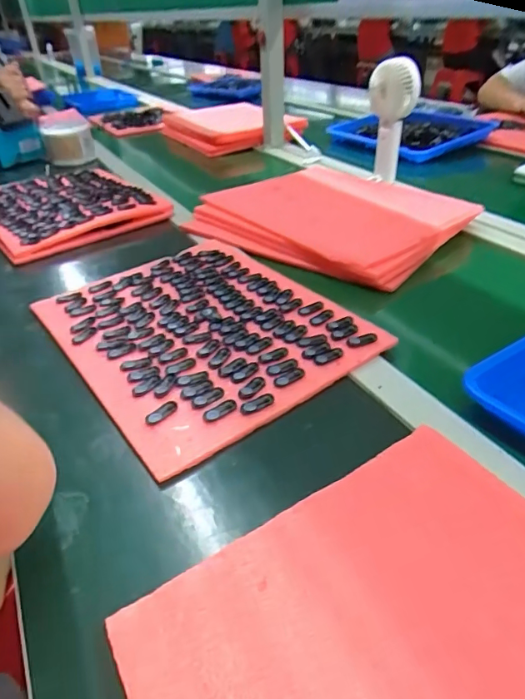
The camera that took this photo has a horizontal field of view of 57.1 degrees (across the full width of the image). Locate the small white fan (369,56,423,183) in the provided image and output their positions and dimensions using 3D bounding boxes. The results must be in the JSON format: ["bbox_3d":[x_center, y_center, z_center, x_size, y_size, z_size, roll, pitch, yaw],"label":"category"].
[{"bbox_3d":[0.229,-0.397,0.859,0.081,0.206,0.042,2,38,10],"label":"small white fan"}]

